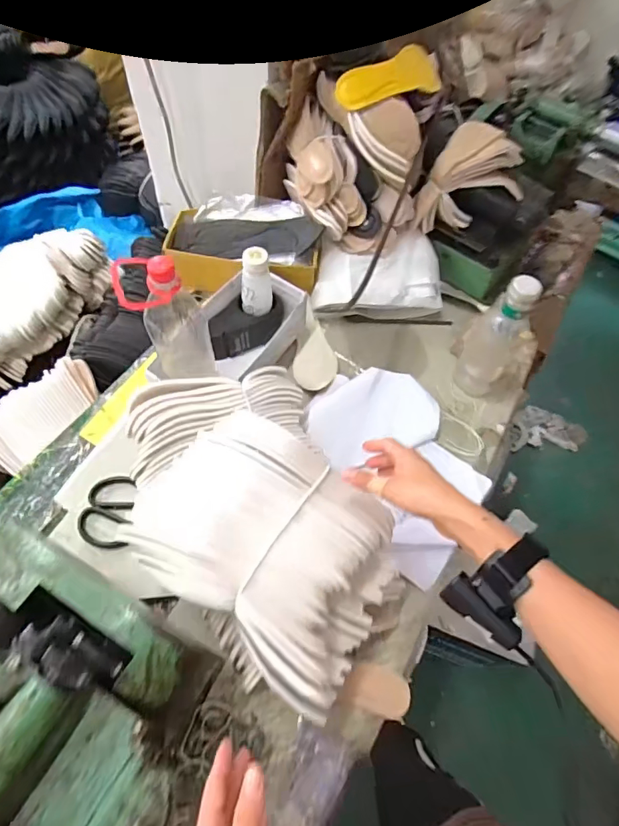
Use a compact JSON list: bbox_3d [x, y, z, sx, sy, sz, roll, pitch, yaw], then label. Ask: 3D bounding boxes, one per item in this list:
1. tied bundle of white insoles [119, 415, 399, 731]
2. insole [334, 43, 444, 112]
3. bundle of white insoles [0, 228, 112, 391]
[{"bbox_3d":[-0.042,0.138,0.521,0.280,0.096,0.209,36,65,15],"label":"tied bundle of white insoles"},{"bbox_3d":[0.141,-0.551,0.784,0.216,0.047,0.066,-32,68,-19],"label":"insole"},{"bbox_3d":[-0.644,-0.265,1.054,0.249,0.133,0.388,35,65,14],"label":"bundle of white insoles"}]

